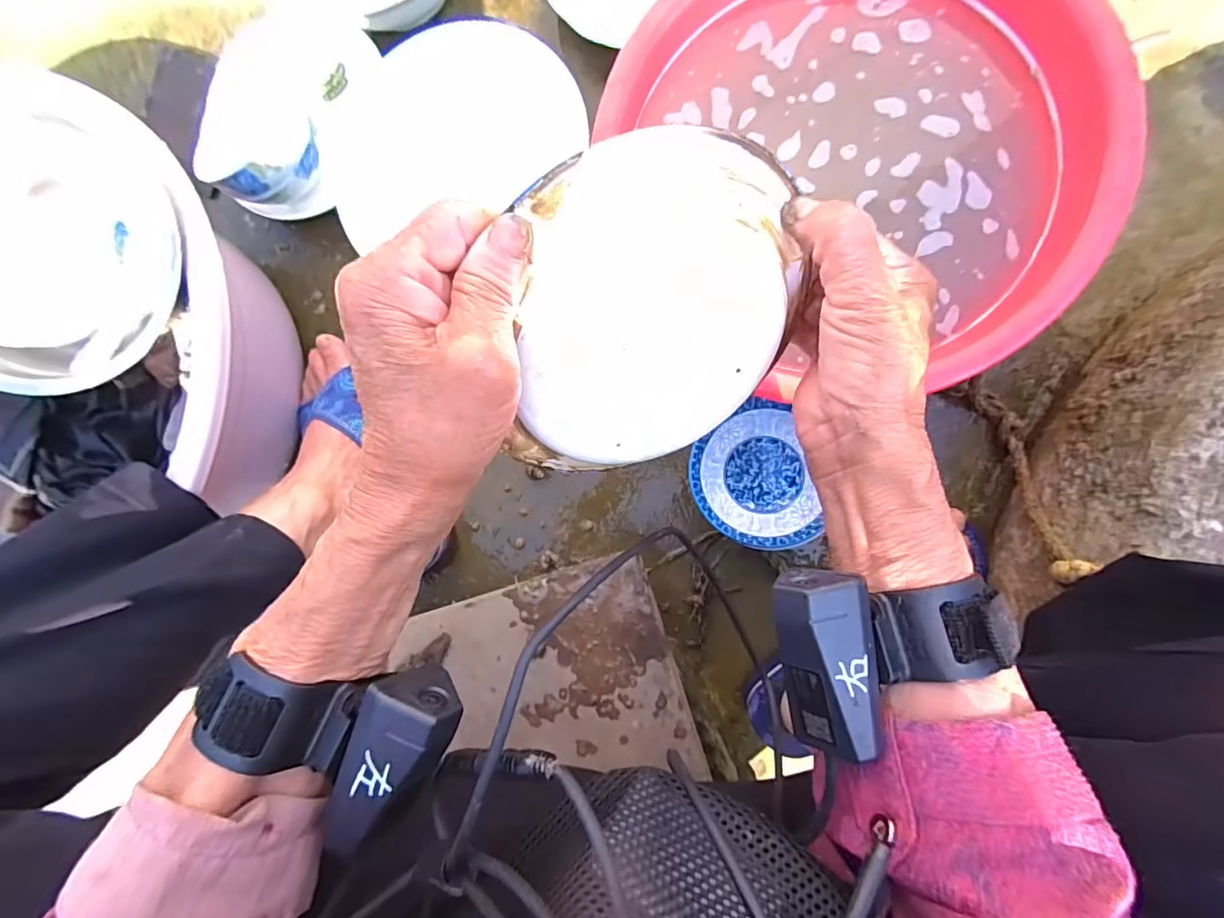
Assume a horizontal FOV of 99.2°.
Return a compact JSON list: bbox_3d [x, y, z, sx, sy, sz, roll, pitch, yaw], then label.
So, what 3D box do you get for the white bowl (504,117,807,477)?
[{"bbox_3d":[0.020,-0.056,0.235,0.124,0.030,0.154,-7,127,-20],"label":"white bowl"}]

